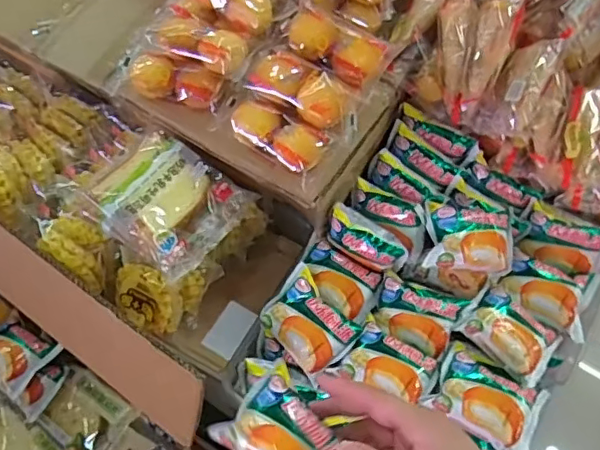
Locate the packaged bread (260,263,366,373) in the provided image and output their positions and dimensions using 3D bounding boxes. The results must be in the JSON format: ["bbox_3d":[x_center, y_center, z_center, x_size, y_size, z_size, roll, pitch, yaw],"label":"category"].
[{"bbox_3d":[0.010,0.100,0.578,0.085,0.032,0.068,42,69,16],"label":"packaged bread"}]

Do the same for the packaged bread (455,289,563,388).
[{"bbox_3d":[0.220,0.112,0.583,0.089,0.027,0.073,40,68,15],"label":"packaged bread"}]

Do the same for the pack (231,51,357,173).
[{"bbox_3d":[-0.011,-0.114,0.553,0.111,0.043,0.086,41,69,16],"label":"pack"}]

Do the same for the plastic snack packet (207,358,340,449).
[{"bbox_3d":[-0.012,0.162,0.420,0.070,0.032,0.093,-36,71,-18],"label":"plastic snack packet"}]

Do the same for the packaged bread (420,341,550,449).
[{"bbox_3d":[0.182,0.167,0.546,0.098,0.031,0.078,34,67,13],"label":"packaged bread"}]

